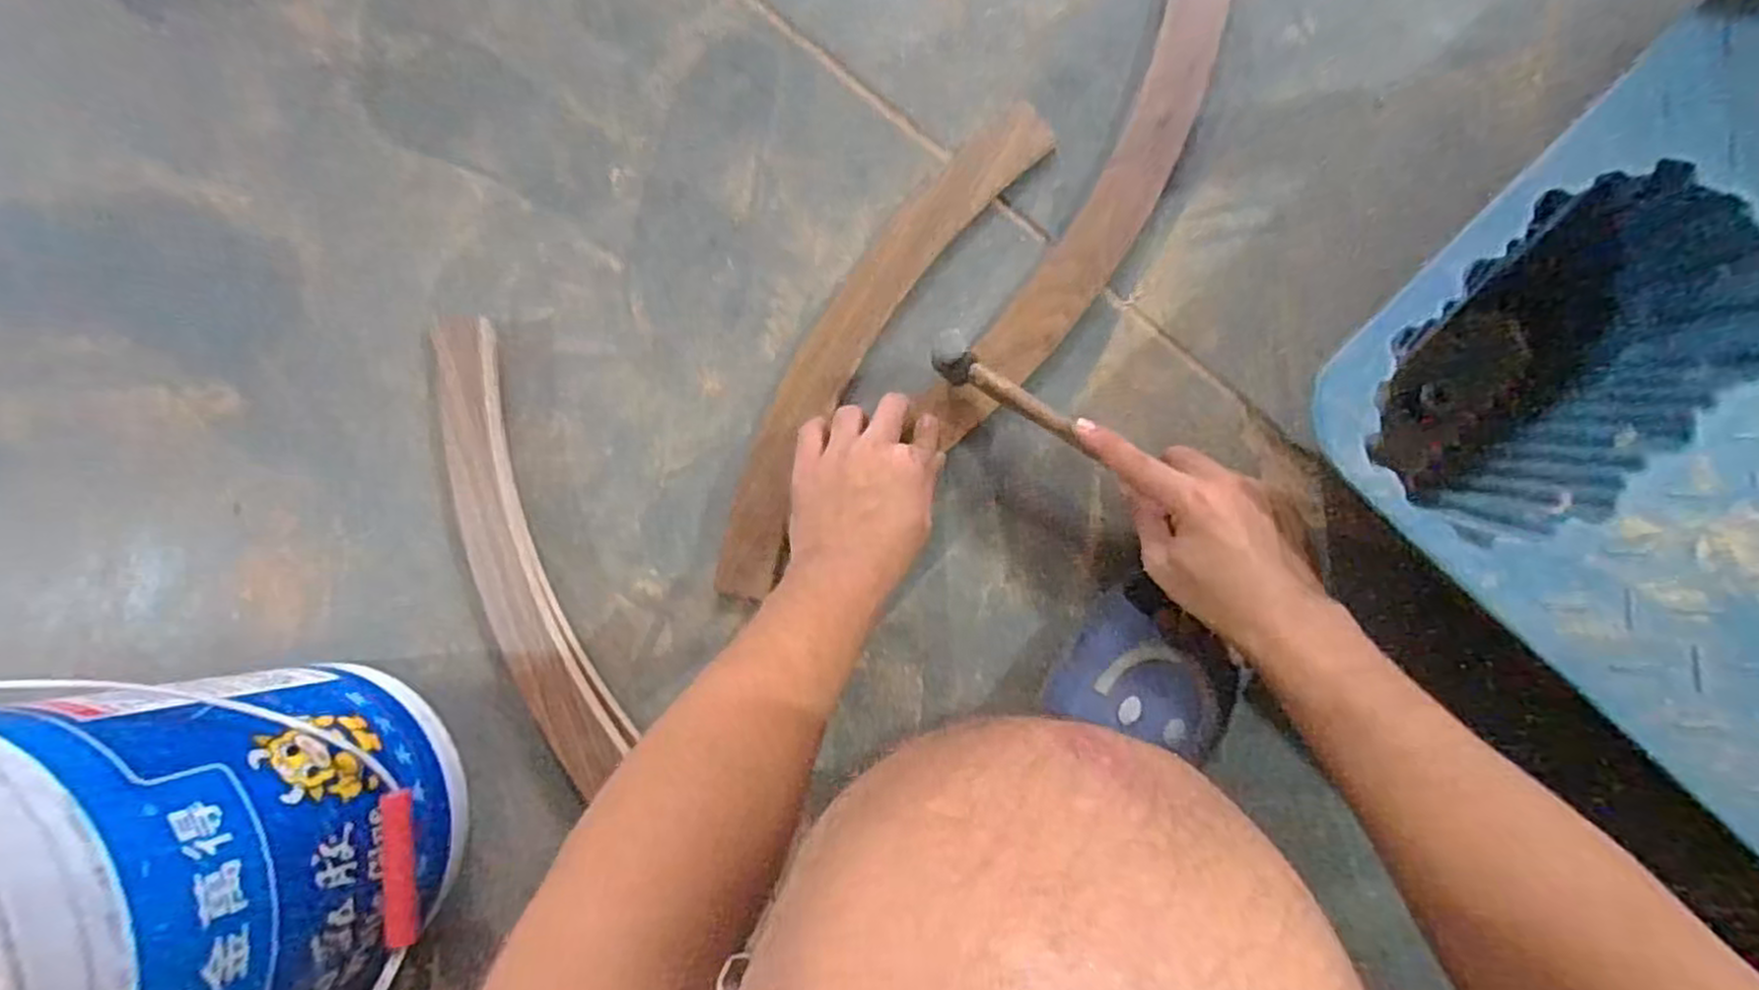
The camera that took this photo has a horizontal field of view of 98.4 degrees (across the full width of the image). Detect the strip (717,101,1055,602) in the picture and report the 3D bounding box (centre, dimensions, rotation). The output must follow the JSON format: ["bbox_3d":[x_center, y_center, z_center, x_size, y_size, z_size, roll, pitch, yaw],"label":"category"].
[{"bbox_3d":[-0.015,-0.120,0.598,0.083,0.013,0.430,32,90,8],"label":"strip"}]

